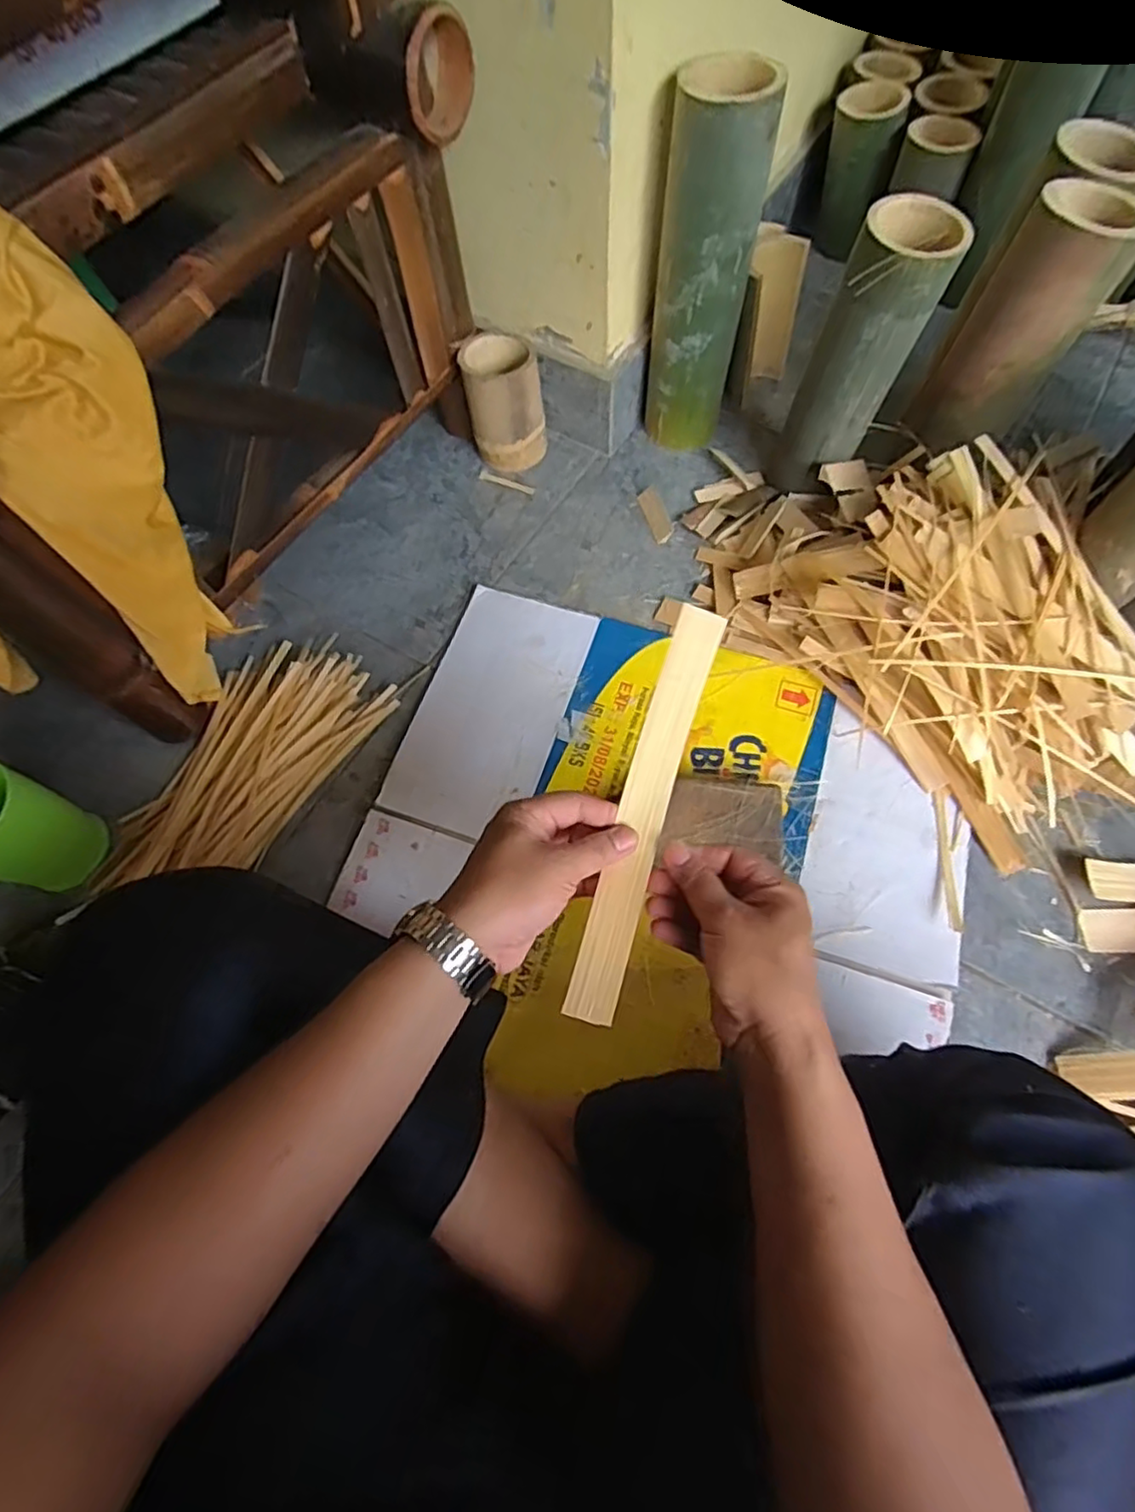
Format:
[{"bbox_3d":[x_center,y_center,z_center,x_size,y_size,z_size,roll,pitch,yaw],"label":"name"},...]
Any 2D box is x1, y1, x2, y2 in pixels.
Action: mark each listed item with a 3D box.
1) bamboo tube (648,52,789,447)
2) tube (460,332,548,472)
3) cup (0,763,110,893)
[{"bbox_3d":[0.139,-0.489,0.688,0.089,0.323,0.082,3,66,4],"label":"bamboo tube"},{"bbox_3d":[-0.072,-0.409,0.774,0.087,0.126,0.079,-7,65,-1],"label":"tube"},{"bbox_3d":[-0.485,0.069,0.580,0.079,0.136,0.085,-1,65,2],"label":"cup"}]

